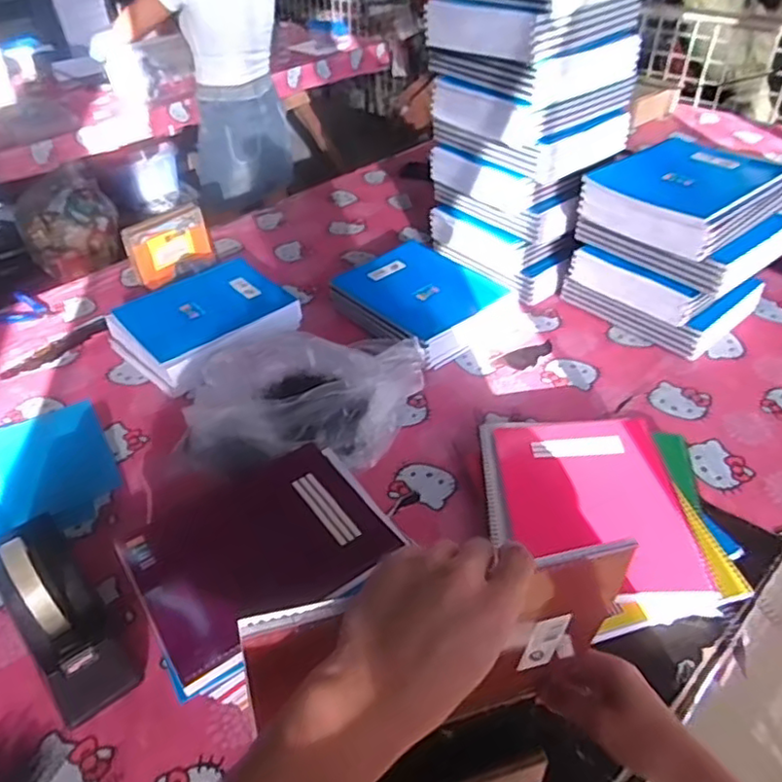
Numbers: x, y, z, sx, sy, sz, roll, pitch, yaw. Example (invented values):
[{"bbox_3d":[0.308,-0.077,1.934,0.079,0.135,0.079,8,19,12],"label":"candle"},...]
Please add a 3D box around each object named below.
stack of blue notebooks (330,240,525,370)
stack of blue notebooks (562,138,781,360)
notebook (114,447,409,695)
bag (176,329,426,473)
[{"bbox_3d":[0.053,-0.158,1.117,0.235,0.063,0.281,-32,48,-29],"label":"stack of blue notebooks"},{"bbox_3d":[0.478,-0.239,1.079,0.259,0.251,0.241,-28,47,-26],"label":"stack of blue notebooks"},{"bbox_3d":[-0.140,0.164,0.700,0.259,0.015,0.216,-26,46,-24],"label":"notebook"},{"bbox_3d":[-0.143,0.007,0.900,0.354,0.111,0.253,7,42,12],"label":"bag"}]

